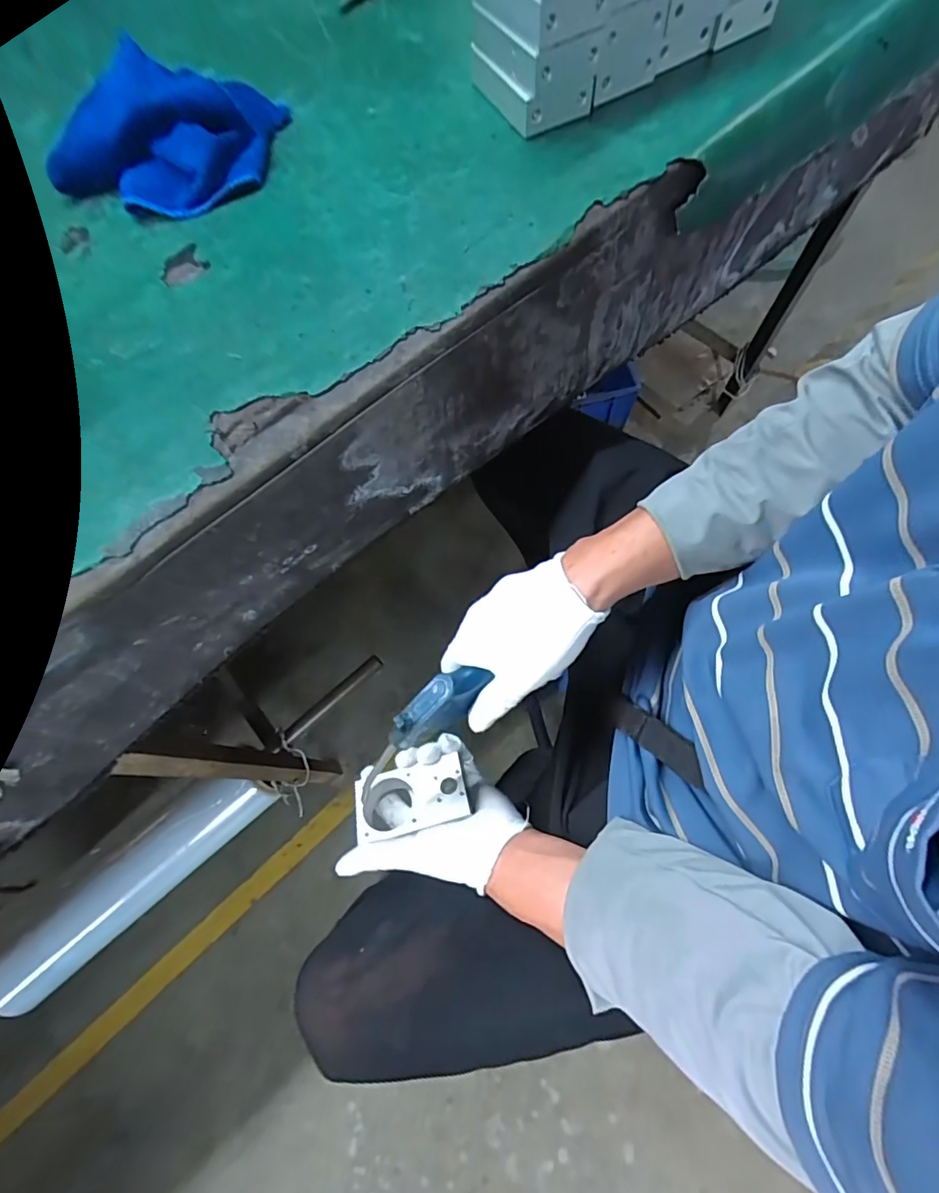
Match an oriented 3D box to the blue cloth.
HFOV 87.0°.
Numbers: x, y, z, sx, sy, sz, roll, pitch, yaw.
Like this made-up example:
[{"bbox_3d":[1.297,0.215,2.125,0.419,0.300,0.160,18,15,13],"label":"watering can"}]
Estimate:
[{"bbox_3d":[-0.228,-0.358,0.381,0.183,0.063,0.104,-36,72,-8],"label":"blue cloth"}]

